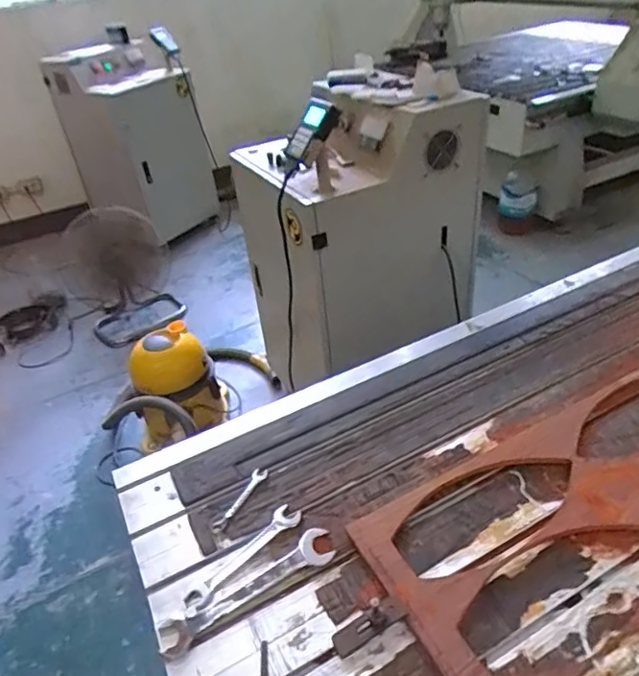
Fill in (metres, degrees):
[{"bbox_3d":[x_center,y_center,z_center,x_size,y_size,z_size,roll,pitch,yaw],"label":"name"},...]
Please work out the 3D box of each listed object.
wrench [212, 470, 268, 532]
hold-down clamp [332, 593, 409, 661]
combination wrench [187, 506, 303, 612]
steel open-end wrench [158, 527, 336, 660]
[{"bbox_3d":[-0.125,0.254,0.857,0.022,0.007,0.125,15,41,28],"label":"wrench"},{"bbox_3d":[0.058,0.350,0.669,0.097,0.036,0.030,-33,40,-5],"label":"hold-down clamp"},{"bbox_3d":[-0.107,0.311,0.777,0.196,0.007,0.038,-34,43,-32],"label":"combination wrench"},{"bbox_3d":[-0.092,0.336,0.733,0.252,0.010,0.052,-24,39,-22],"label":"steel open-end wrench"}]

